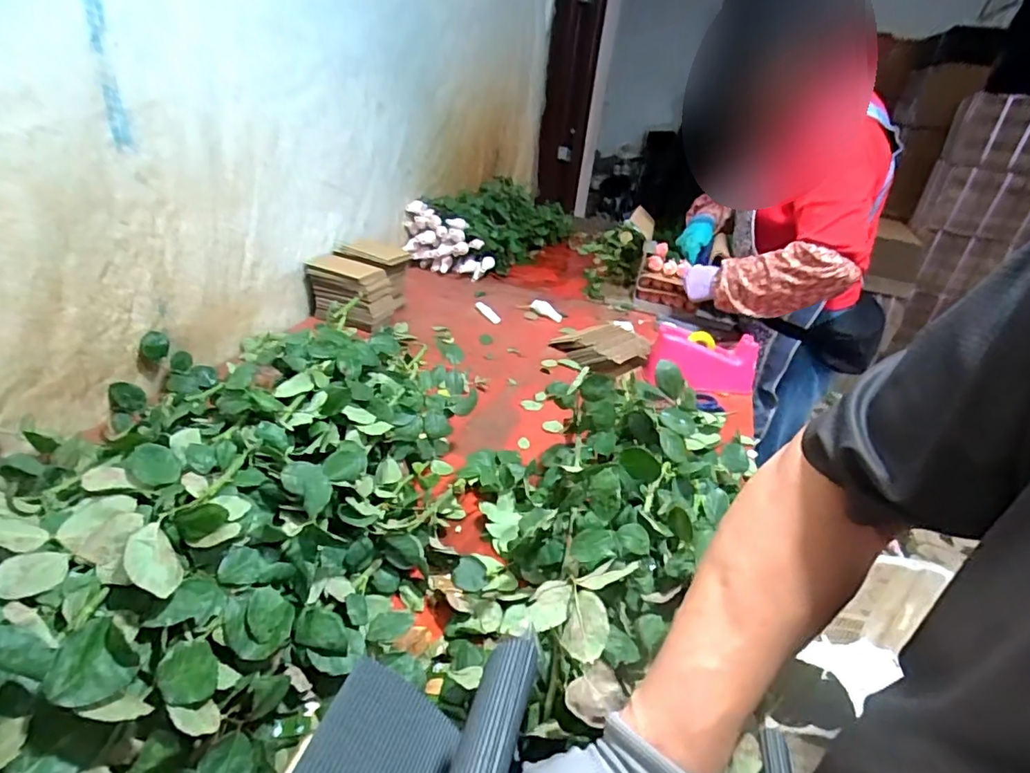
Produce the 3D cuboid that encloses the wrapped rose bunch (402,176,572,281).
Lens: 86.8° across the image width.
[{"bbox_3d":[-0.037,-0.519,1.734,0.241,0.183,0.719,20,32,21],"label":"wrapped rose bunch"}]

